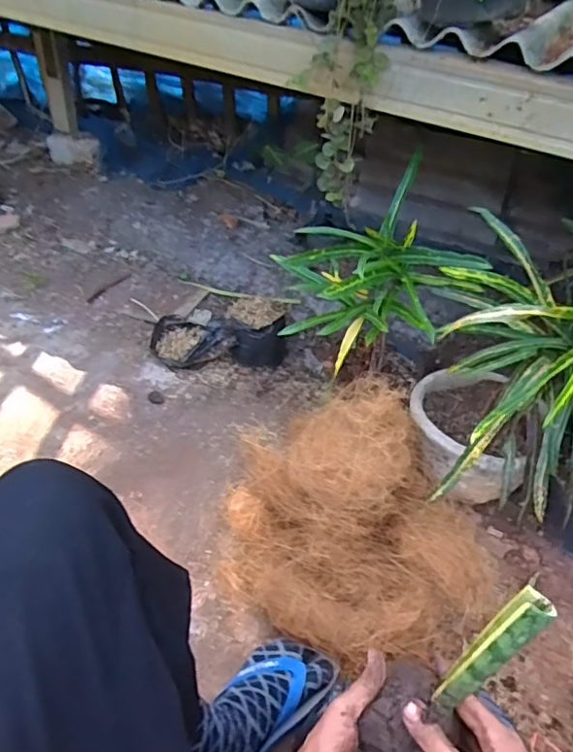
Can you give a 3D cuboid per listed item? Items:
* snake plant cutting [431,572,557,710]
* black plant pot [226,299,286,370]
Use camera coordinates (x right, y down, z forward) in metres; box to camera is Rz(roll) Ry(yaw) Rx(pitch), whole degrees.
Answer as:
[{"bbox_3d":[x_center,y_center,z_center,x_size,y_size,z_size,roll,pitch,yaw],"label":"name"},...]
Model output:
[{"bbox_3d":[0.142,0.196,0.401,0.023,0.131,0.024,-5,40,-43],"label":"snake plant cutting"},{"bbox_3d":[-0.056,-0.083,1.140,0.115,0.119,0.109,2,43,-2],"label":"black plant pot"}]

